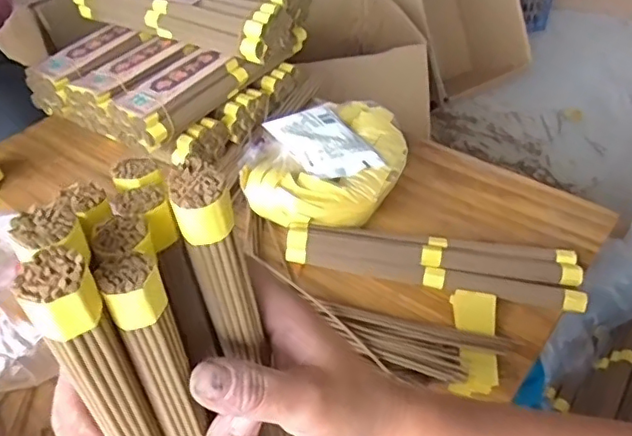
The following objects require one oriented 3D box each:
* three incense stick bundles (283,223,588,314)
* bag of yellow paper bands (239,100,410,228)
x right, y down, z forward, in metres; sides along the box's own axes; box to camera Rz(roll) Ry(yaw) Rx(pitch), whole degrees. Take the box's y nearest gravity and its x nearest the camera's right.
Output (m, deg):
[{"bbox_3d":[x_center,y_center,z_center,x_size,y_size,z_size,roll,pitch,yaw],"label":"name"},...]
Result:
[{"bbox_3d":[0.122,0.046,0.620,0.306,0.035,0.064,5,43,9],"label":"three incense stick bundles"},{"bbox_3d":[0.014,-0.071,0.734,0.186,0.068,0.227,13,45,17],"label":"bag of yellow paper bands"}]

